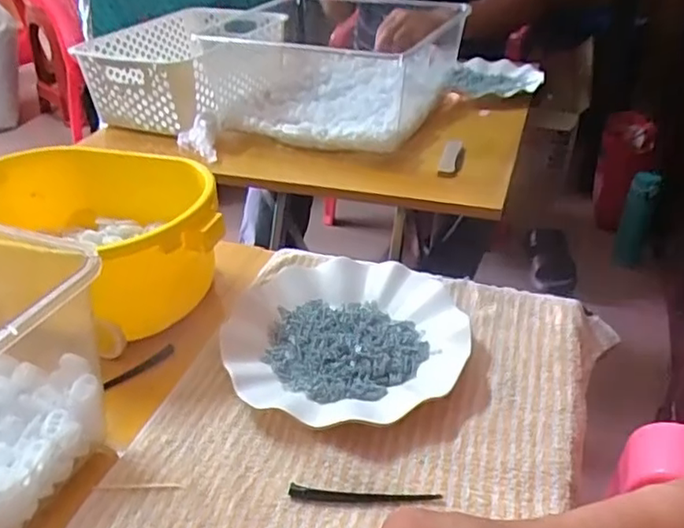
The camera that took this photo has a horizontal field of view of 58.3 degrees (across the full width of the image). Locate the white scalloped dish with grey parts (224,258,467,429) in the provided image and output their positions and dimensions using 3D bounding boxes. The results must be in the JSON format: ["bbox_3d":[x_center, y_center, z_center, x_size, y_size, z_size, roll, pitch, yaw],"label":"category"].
[{"bbox_3d":[0.004,0.052,0.473,0.176,0.022,0.168,-2,35,2],"label":"white scalloped dish with grey parts"}]

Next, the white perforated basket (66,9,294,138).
[{"bbox_3d":[-0.231,-0.315,0.952,0.233,0.092,0.314,10,35,17],"label":"white perforated basket"}]

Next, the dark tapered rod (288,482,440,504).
[{"bbox_3d":[0.013,0.139,0.368,0.090,0.005,0.011,1,33,6],"label":"dark tapered rod"}]

